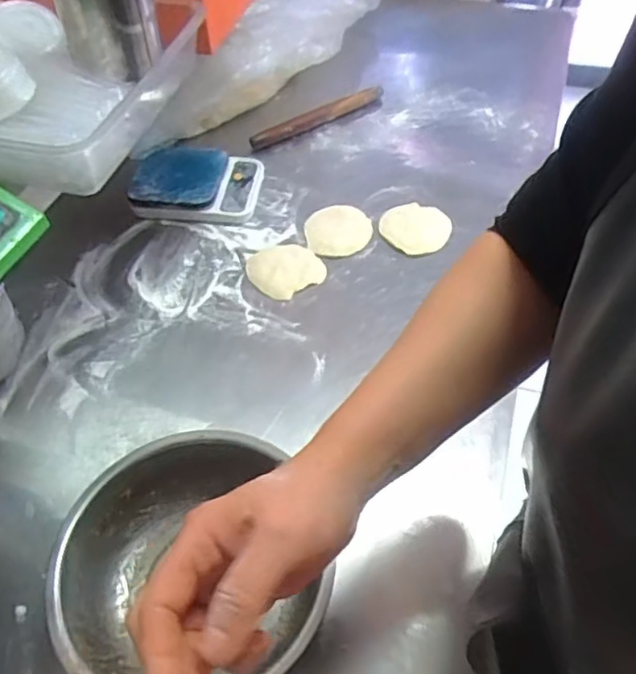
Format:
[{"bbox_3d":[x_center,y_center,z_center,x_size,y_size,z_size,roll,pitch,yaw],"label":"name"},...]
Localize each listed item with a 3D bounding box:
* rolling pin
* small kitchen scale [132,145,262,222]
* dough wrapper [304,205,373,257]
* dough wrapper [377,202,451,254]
[{"bbox_3d":[0.000,-0.366,1.059,0.247,0.031,0.030,-26,54,-17],"label":"rolling pin"},{"bbox_3d":[-0.176,-0.227,0.941,0.177,0.049,0.136,2,51,4],"label":"small kitchen scale"},{"bbox_3d":[0.029,-0.150,0.898,0.091,0.007,0.097,-1,55,-3],"label":"dough wrapper"},{"bbox_3d":[0.137,-0.155,0.894,0.089,0.007,0.098,-27,58,-10],"label":"dough wrapper"}]

